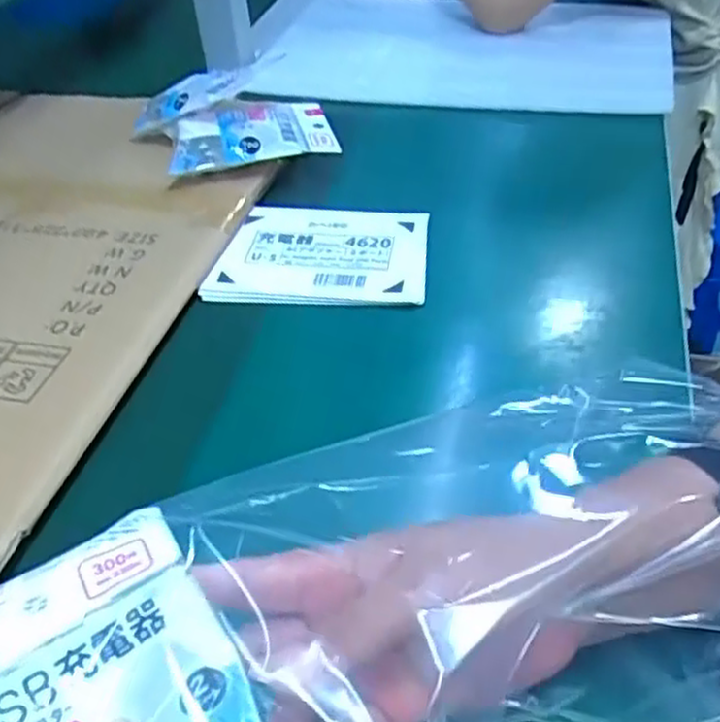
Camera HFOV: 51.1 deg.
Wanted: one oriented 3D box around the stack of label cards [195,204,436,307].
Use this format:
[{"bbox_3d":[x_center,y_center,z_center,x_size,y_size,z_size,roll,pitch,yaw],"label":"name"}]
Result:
[{"bbox_3d":[-0.026,-0.079,0.543,0.147,0.014,0.109,1,41,9],"label":"stack of label cards"}]

